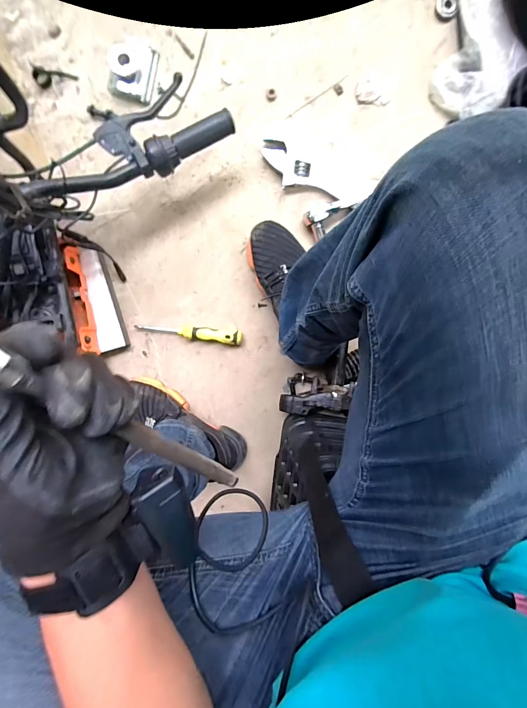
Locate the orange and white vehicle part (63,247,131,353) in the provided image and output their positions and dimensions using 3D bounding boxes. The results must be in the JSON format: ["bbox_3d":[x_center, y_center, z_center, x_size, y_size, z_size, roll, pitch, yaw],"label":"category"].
[{"bbox_3d":[-0.310,-0.098,0.613,0.061,0.069,0.195,-12,96,3],"label":"orange and white vehicle part"}]

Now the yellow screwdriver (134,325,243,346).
[{"bbox_3d":[-0.140,-0.040,0.635,0.199,0.029,0.028,6,96,1],"label":"yellow screwdriver"}]

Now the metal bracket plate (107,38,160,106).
[{"bbox_3d":[-0.231,-0.501,0.584,0.072,0.035,0.091,17,96,0],"label":"metal bracket plate"}]

